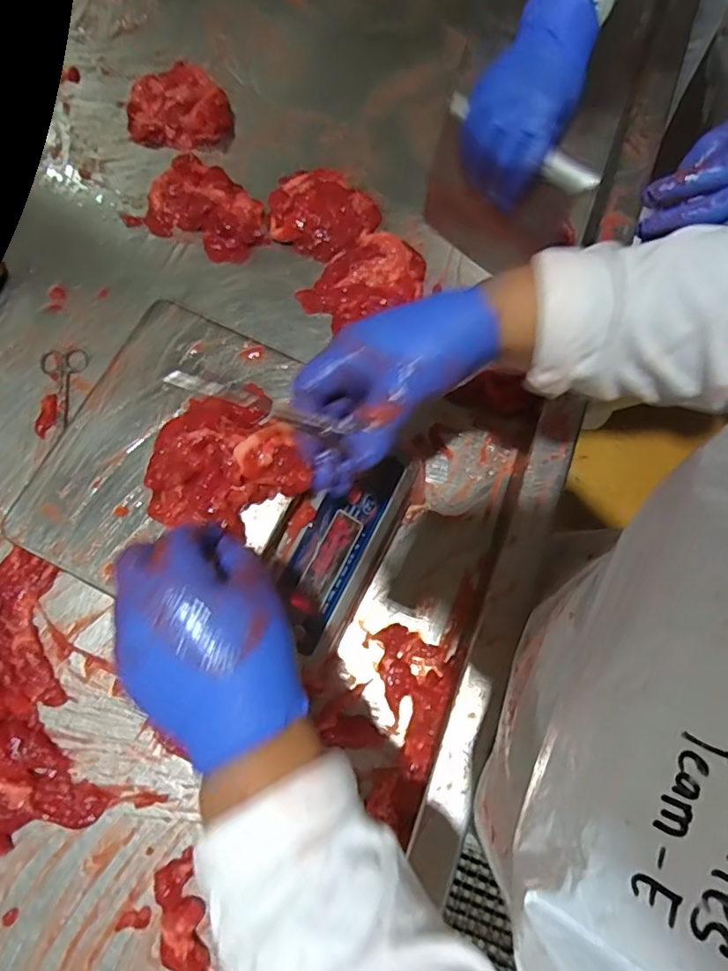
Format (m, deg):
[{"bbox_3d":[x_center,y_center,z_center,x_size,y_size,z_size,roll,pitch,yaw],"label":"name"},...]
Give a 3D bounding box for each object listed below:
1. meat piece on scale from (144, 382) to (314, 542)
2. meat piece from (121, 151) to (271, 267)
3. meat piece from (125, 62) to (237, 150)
[{"bbox_3d":[-0.101,-0.018,0.405,0.118,0.037,0.096,-37,77,-8],"label":"meat piece on scale"},{"bbox_3d":[-0.183,-0.311,0.625,0.152,0.030,0.099,34,78,10],"label":"meat piece"},{"bbox_3d":[-0.227,-0.458,0.674,0.121,0.028,0.114,0,75,1],"label":"meat piece"}]

